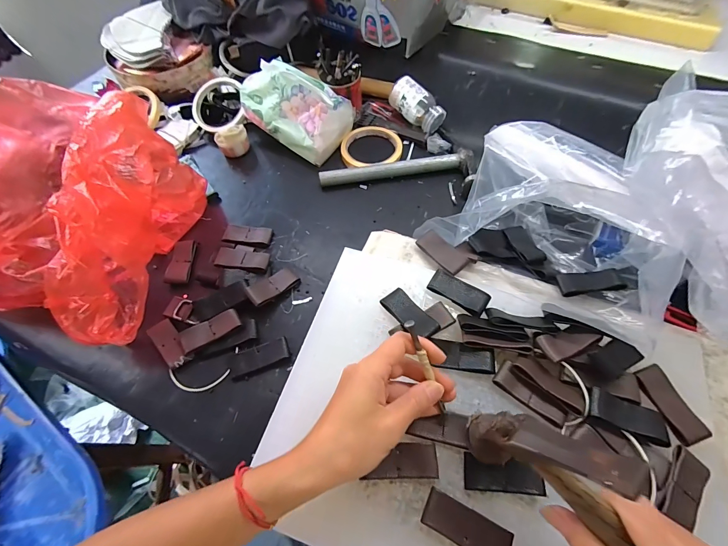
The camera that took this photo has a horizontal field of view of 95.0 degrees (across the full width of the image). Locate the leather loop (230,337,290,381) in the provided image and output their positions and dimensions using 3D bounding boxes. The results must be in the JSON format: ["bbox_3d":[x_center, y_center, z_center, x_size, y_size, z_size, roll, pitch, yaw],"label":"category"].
[{"bbox_3d":[-0.113,0.091,0.360,0.062,0.004,0.028,-20,62,-10],"label":"leather loop"}]

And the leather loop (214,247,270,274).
[{"bbox_3d":[-0.150,-0.017,0.414,0.060,0.004,0.032,11,52,-8],"label":"leather loop"}]

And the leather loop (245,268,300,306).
[{"bbox_3d":[-0.108,0.016,0.395,0.028,0.007,0.064,37,44,20],"label":"leather loop"}]

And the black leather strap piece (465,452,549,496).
[{"bbox_3d":[0.110,0.159,0.262,0.059,0.004,0.025,3,70,7],"label":"black leather strap piece"}]

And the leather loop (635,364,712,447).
[{"bbox_3d":[0.260,0.110,0.282,0.027,0.006,0.060,-15,60,-9],"label":"leather loop"}]

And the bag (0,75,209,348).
[{"bbox_3d":[-0.361,-0.098,0.386,0.350,0.157,0.286,13,61,9],"label":"bag"}]

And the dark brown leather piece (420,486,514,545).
[{"bbox_3d":[0.076,0.189,0.248,0.063,0.005,0.026,24,64,15],"label":"dark brown leather piece"}]

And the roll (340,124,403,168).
[{"bbox_3d":[0.012,-0.193,0.510,0.090,0.016,0.095,-1,60,1],"label":"roll"}]

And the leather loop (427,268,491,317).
[{"bbox_3d":[0.097,0.019,0.341,0.060,0.007,0.027,30,66,18],"label":"leather loop"}]

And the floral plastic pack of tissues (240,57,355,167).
[{"bbox_3d":[-0.100,-0.245,0.501,0.137,0.104,0.085,32,66,18],"label":"floral plastic pack of tissues"}]

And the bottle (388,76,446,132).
[{"bbox_3d":[0.083,-0.261,0.522,0.091,0.044,0.049,41,103,1],"label":"bottle"}]

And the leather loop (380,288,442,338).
[{"bbox_3d":[0.045,0.039,0.325,0.025,0.010,0.060,-37,65,-18],"label":"leather loop"}]

